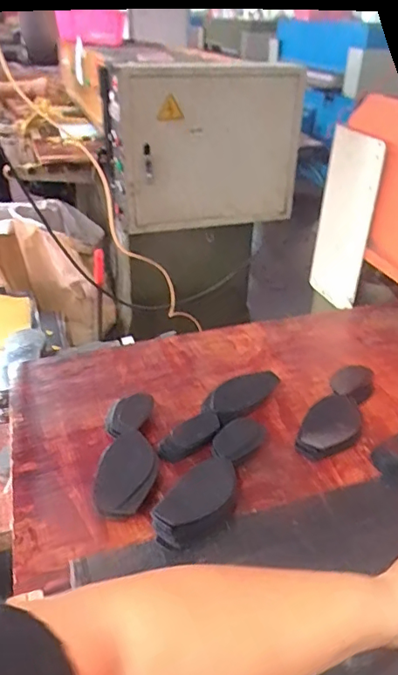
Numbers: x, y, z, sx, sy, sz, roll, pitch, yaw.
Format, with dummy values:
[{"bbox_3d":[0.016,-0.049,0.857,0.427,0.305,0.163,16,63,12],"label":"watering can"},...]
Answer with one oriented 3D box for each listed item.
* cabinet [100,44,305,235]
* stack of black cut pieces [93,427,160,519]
[{"bbox_3d":[0.021,-0.628,1.694,0.586,0.524,0.200,-11,34,-20],"label":"cabinet"},{"bbox_3d":[-0.087,0.163,0.623,0.073,0.026,0.125,0,32,-3],"label":"stack of black cut pieces"}]

